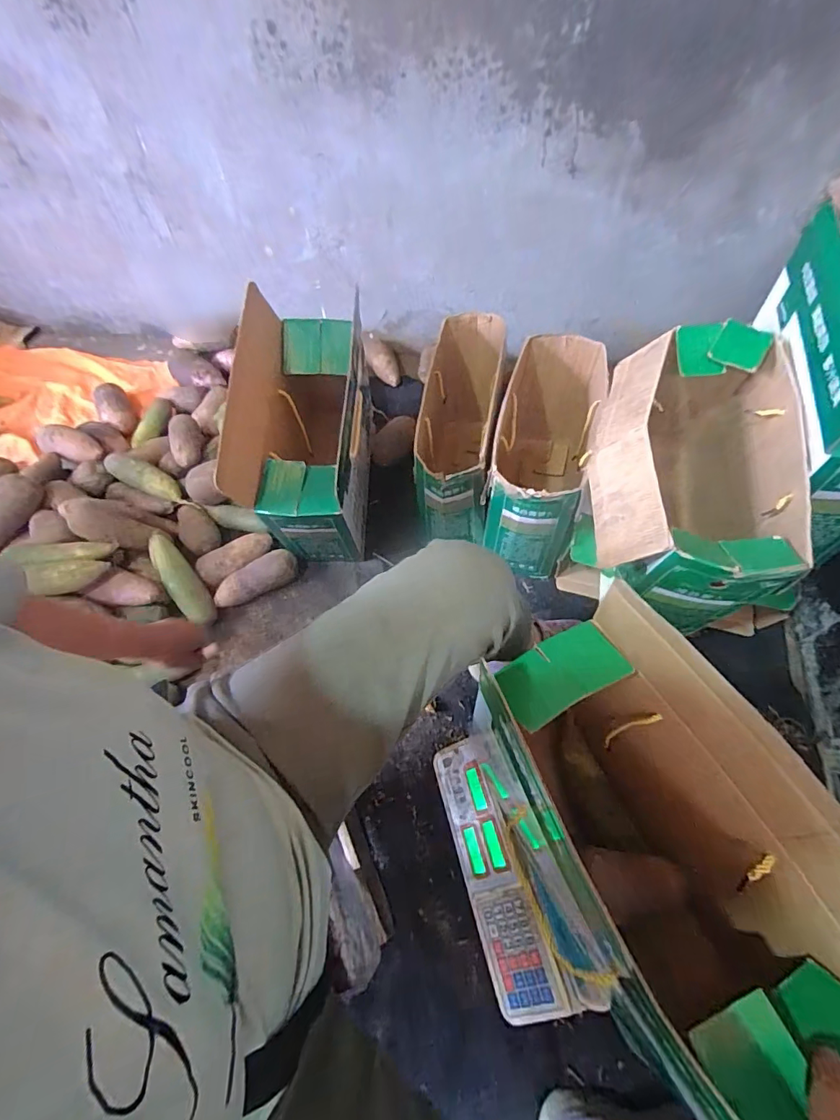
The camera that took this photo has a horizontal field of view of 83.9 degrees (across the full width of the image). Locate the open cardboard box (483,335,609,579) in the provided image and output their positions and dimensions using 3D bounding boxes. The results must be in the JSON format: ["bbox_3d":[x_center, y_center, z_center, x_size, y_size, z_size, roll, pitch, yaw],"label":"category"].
[{"bbox_3d":[0.238,-0.185,0.915,0.171,0.305,0.371,8,59,9],"label":"open cardboard box"}]

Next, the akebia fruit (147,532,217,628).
[{"bbox_3d":[-0.465,0.036,0.910,0.057,0.067,0.209,-33,87,-15],"label":"akebia fruit"}]

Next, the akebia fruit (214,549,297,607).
[{"bbox_3d":[-0.325,0.042,0.931,0.169,0.047,0.061,-30,61,-14],"label":"akebia fruit"}]

